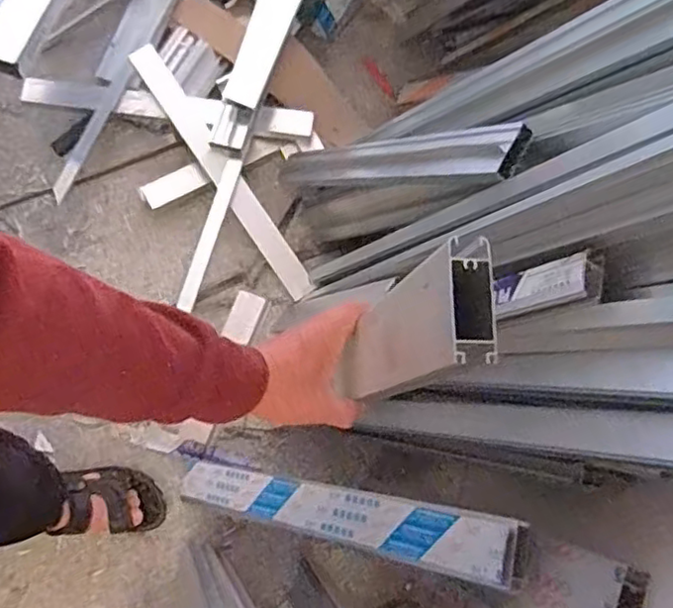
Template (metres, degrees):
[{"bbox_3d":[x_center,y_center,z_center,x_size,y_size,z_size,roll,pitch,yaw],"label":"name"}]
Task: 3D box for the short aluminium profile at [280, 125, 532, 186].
[{"bbox_3d":[0.055,-0.210,0.954,0.064,0.590,0.029,-50,116,-12],"label":"short aluminium profile"}]

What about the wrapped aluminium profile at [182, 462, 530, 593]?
[{"bbox_3d":[-0.026,0.293,0.912,0.028,0.623,0.068,22,71,-42],"label":"wrapped aluminium profile"}]

